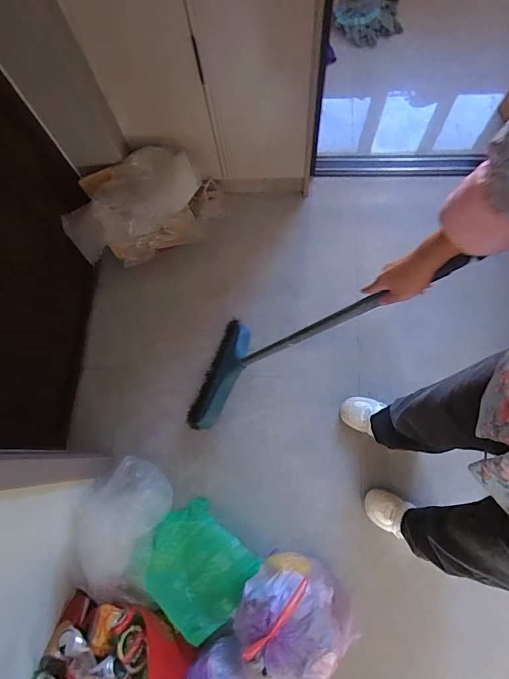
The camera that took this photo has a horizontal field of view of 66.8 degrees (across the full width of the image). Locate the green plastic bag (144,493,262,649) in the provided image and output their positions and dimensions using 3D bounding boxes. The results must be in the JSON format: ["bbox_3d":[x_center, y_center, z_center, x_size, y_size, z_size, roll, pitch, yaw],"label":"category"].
[{"bbox_3d":[-0.157,0.612,1.048,0.282,0.114,0.252,39,75,11],"label":"green plastic bag"}]

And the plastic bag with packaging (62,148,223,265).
[{"bbox_3d":[-0.356,-0.436,1.302,0.526,0.244,0.248,-22,73,-2],"label":"plastic bag with packaging"}]

